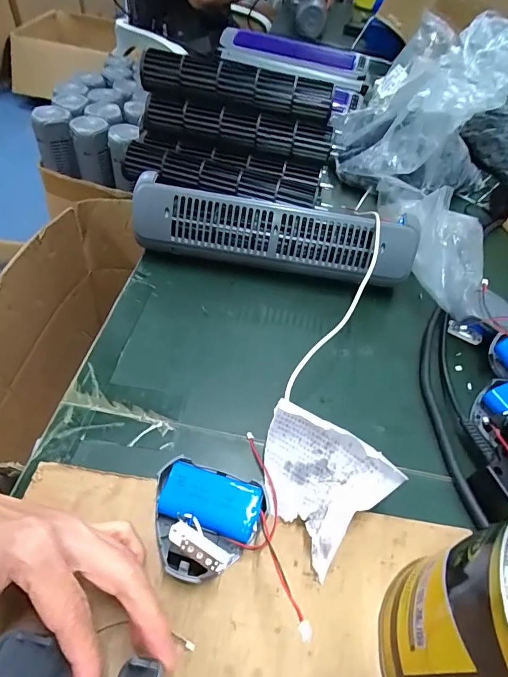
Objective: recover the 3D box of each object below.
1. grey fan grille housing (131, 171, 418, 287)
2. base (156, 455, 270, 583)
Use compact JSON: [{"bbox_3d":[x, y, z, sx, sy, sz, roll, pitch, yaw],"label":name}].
[{"bbox_3d":[0.020,-0.111,0.448,0.301,0.079,0.050,10,50,0],"label":"grey fan grille housing"},{"bbox_3d":[-0.034,0.115,0.268,0.079,0.043,0.073,18,50,6],"label":"base"}]

